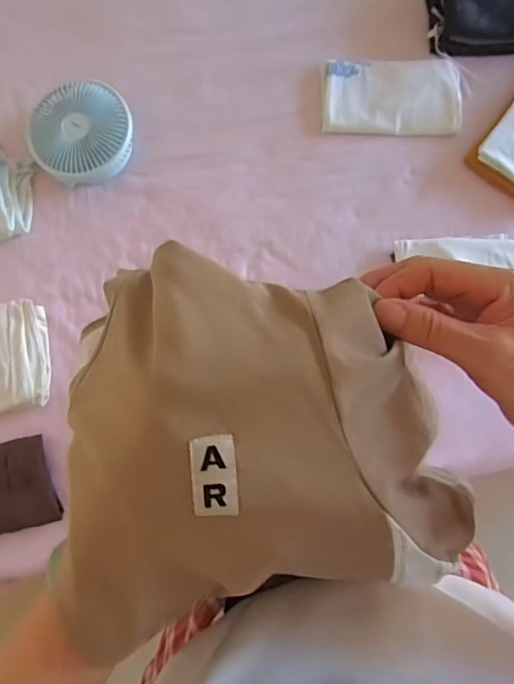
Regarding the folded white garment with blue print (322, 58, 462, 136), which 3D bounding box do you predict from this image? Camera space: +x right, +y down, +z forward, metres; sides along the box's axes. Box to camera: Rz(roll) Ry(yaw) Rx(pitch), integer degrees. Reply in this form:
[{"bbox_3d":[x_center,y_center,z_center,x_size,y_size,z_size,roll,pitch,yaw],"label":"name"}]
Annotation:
[{"bbox_3d":[0.244,-0.448,0.916,0.241,0.019,0.143,1,81,1],"label":"folded white garment with blue print"}]

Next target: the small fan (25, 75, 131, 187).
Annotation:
[{"bbox_3d":[-0.312,-0.370,0.907,0.186,0.059,0.165,-6,97,3],"label":"small fan"}]

